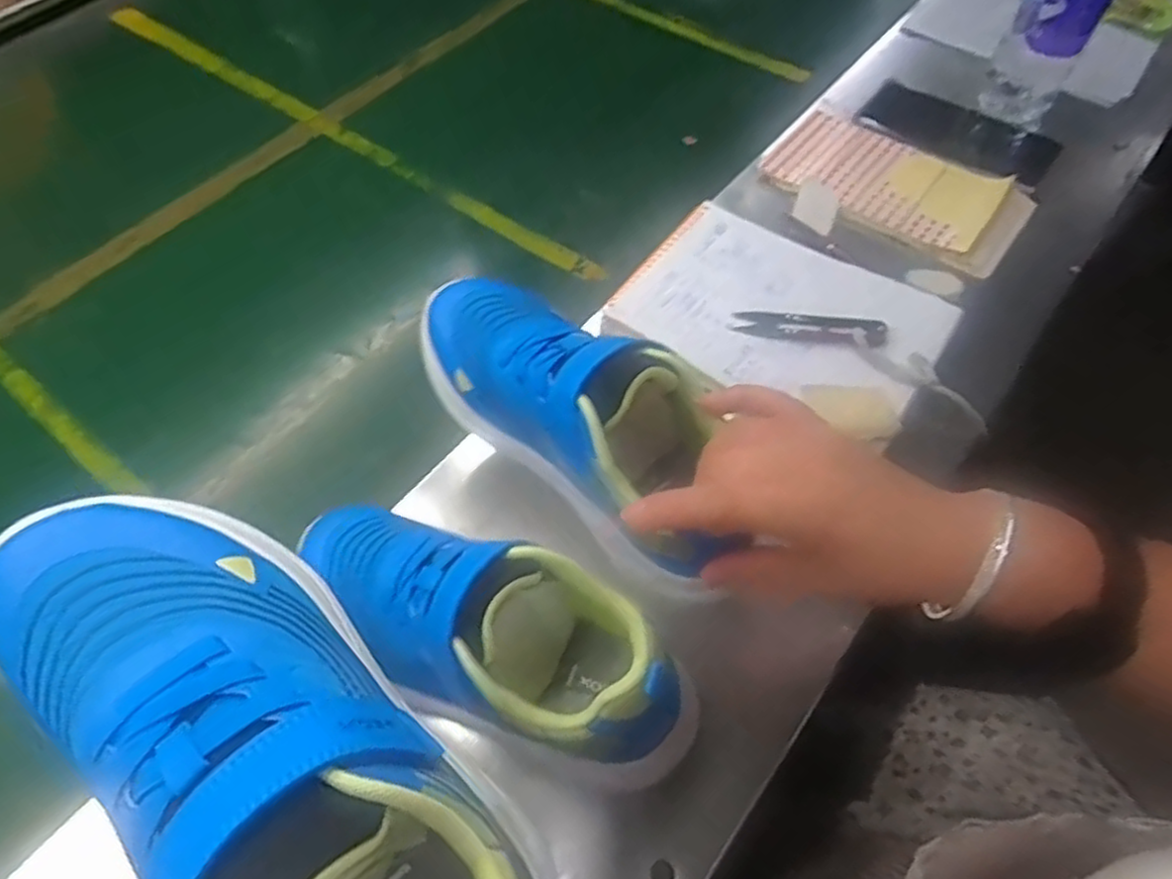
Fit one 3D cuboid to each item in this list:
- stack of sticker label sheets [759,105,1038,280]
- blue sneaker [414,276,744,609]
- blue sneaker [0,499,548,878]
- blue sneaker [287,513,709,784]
[{"bbox_3d":[0.251,-0.214,0.596,0.201,0.020,0.111,36,64,23],"label":"stack of sticker label sheets"},{"bbox_3d":[-0.004,-0.018,0.377,0.075,0.087,0.216,-39,67,-22],"label":"blue sneaker"},{"bbox_3d":[-0.097,0.094,0.226,0.208,0.075,0.079,40,65,12],"label":"blue sneaker"},{"bbox_3d":[-0.051,0.096,0.367,0.226,0.107,0.076,22,59,16],"label":"blue sneaker"}]

